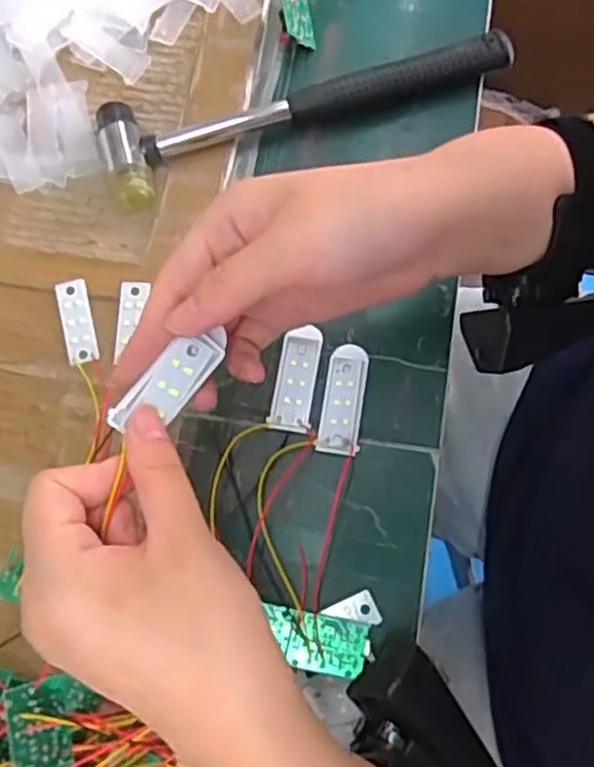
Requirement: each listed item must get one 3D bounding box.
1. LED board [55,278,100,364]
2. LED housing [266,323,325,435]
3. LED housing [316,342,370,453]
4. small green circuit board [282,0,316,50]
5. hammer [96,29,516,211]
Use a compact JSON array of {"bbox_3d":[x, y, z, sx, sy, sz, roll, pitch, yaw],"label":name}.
[{"bbox_3d":[-0.120,-0.034,0.381,0.017,0.005,0.047,-14,74,0],"label":"LED board"},{"bbox_3d":[0.000,-0.002,0.368,0.021,0.004,0.055,8,76,6],"label":"LED housing"},{"bbox_3d":[0.024,0.007,0.361,0.021,0.005,0.057,8,76,6],"label":"LED housing"},{"bbox_3d":[0.000,-0.219,0.420,0.022,0.009,0.035,-2,90,-31],"label":"small green circuit board"},{"bbox_3d":[0.002,-0.167,0.405,0.239,0.023,0.057,-22,75,-2],"label":"hammer"}]

